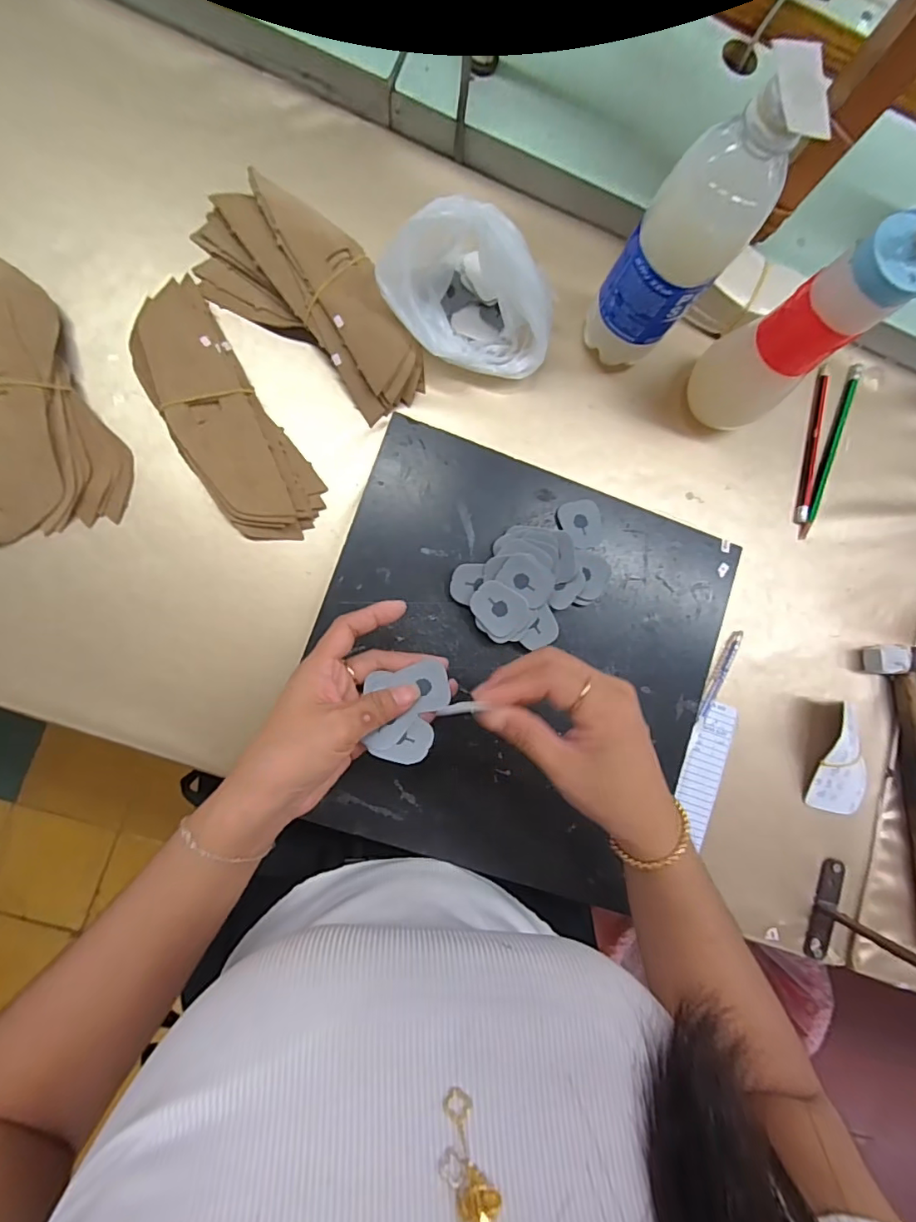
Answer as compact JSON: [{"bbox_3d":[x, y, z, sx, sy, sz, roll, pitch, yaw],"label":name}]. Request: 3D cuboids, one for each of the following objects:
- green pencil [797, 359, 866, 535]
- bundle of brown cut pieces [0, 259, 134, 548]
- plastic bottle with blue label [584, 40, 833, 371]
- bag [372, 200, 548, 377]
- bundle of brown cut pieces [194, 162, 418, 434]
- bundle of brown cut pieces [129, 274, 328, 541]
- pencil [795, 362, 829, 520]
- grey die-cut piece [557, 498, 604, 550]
[{"bbox_3d":[0.335,-0.144,0.472,0.011,0.004,0.169,21,83,-6],"label":"green pencil"},{"bbox_3d":[-0.313,-0.148,0.364,0.119,0.035,0.186,-14,88,-9],"label":"bundle of brown cut pieces"},{"bbox_3d":[0.146,-0.238,0.354,0.059,0.206,0.054,1,86,-8],"label":"plastic bottle with blue label"},{"bbox_3d":[0.007,-0.226,0.392,0.097,0.086,0.122,-41,93,-9],"label":"bag"},{"bbox_3d":[-0.108,-0.239,0.403,0.200,0.040,0.096,40,82,-4],"label":"bundle of brown cut pieces"},{"bbox_3d":[-0.175,-0.142,0.394,0.073,0.020,0.194,-34,91,-9],"label":"bundle of brown cut pieces"},{"bbox_3d":[0.318,-0.151,0.472,0.011,0.007,0.147,13,84,-7],"label":"pencil"},{"bbox_3d":[0.097,-0.067,0.411,0.033,0.004,0.038,-16,89,-9],"label":"grey die-cut piece"}]

